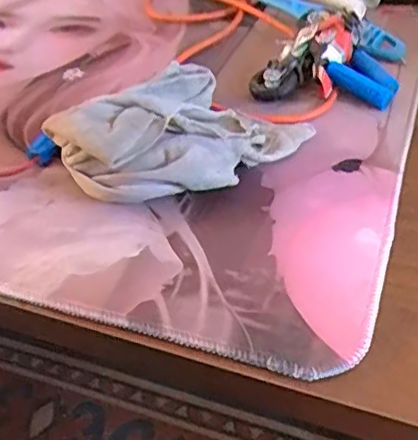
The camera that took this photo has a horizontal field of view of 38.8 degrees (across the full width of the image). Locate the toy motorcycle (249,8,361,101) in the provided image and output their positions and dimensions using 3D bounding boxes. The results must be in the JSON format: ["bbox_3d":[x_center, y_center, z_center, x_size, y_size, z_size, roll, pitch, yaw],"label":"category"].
[{"bbox_3d":[0.075,-0.126,0.441,0.057,0.031,0.098,17,47,22],"label":"toy motorcycle"}]

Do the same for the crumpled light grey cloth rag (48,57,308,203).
[{"bbox_3d":[-0.012,-0.059,0.370,0.151,0.051,0.086,-29,48,-24],"label":"crumpled light grey cloth rag"}]

